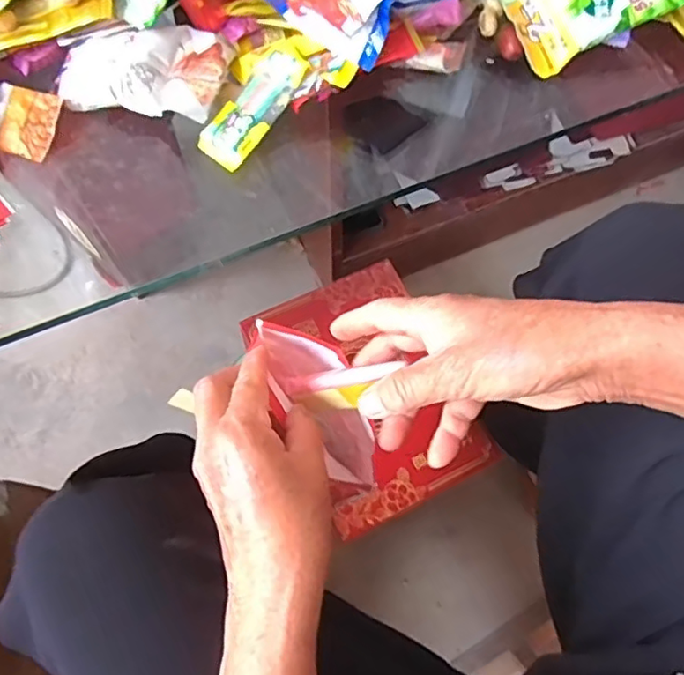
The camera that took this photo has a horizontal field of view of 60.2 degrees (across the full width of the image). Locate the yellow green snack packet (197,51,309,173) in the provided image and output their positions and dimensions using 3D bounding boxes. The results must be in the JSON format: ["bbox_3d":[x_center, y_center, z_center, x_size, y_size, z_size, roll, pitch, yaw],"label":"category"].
[{"bbox_3d":[-0.062,-0.163,0.420,0.035,0.009,0.092,40,90,16],"label":"yellow green snack packet"}]

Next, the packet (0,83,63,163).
[{"bbox_3d":[-0.227,-0.153,0.422,0.044,0.012,0.048,13,87,-5],"label":"packet"}]

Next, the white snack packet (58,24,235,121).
[{"bbox_3d":[-0.140,-0.195,0.422,0.114,0.029,0.072,7,67,3],"label":"white snack packet"}]

